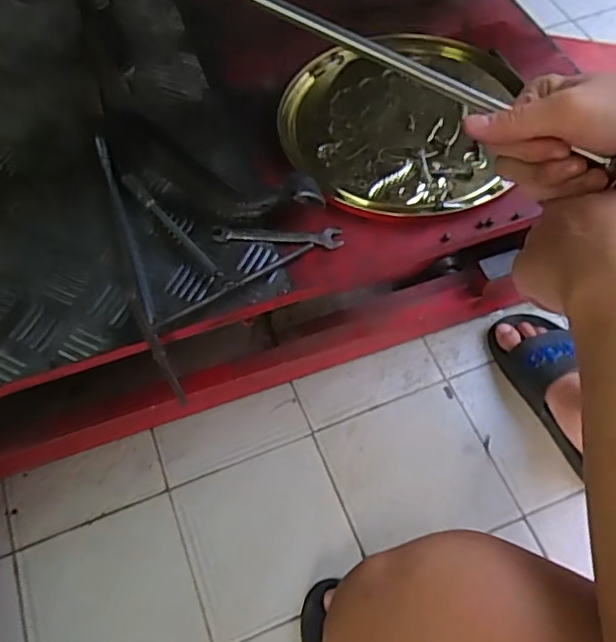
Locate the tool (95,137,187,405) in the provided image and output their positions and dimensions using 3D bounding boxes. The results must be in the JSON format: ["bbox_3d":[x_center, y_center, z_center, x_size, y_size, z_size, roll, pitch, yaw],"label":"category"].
[{"bbox_3d":[-0.164,-0.061,0.561,0.020,0.016,0.315,-19,61,-10],"label":"tool"}]

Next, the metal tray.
[{"bbox_3d":[0.089,-0.216,0.638,0.228,0.020,0.254,11,62,9],"label":"metal tray"}]

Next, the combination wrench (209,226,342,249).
[{"bbox_3d":[-0.028,-0.081,0.574,0.120,0.004,0.021,1,61,4],"label":"combination wrench"}]

